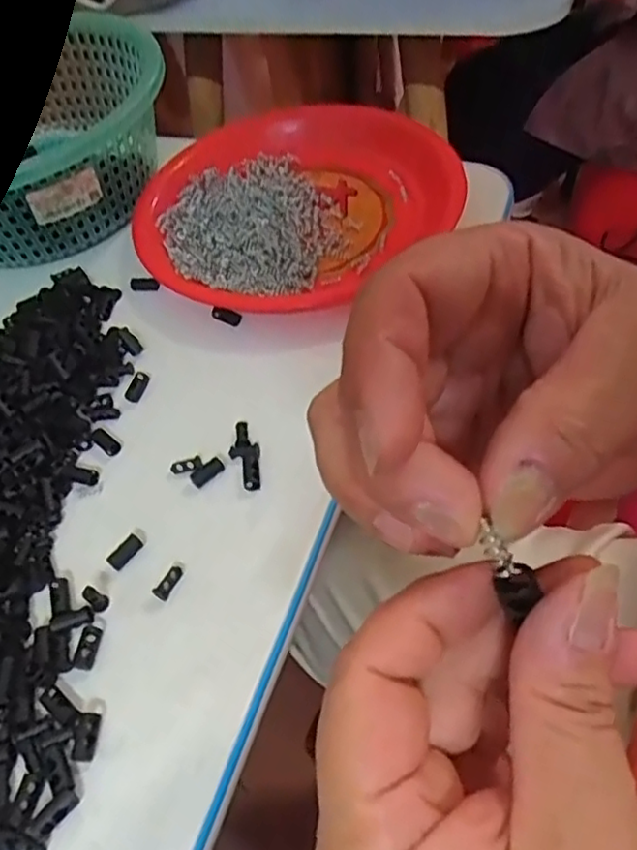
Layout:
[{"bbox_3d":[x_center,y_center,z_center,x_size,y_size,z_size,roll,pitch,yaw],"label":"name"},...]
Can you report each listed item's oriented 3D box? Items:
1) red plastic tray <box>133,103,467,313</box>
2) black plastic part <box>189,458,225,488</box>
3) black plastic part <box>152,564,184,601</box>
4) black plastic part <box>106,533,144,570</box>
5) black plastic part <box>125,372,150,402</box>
[{"bbox_3d":[-0.029,-0.161,0.462,0.216,0.031,0.200,-38,57,-20],"label":"red plastic tray"},{"bbox_3d":[-0.059,0.026,0.344,0.019,0.004,0.009,-36,57,-5],"label":"black plastic part"},{"bbox_3d":[-0.072,0.075,0.311,0.008,0.005,0.017,20,58,19],"label":"black plastic part"},{"bbox_3d":[-0.096,0.064,0.322,0.007,0.006,0.019,28,61,26],"label":"black plastic part"},{"bbox_3d":[-0.110,-0.024,0.390,0.009,0.004,0.022,8,54,14],"label":"black plastic part"}]

